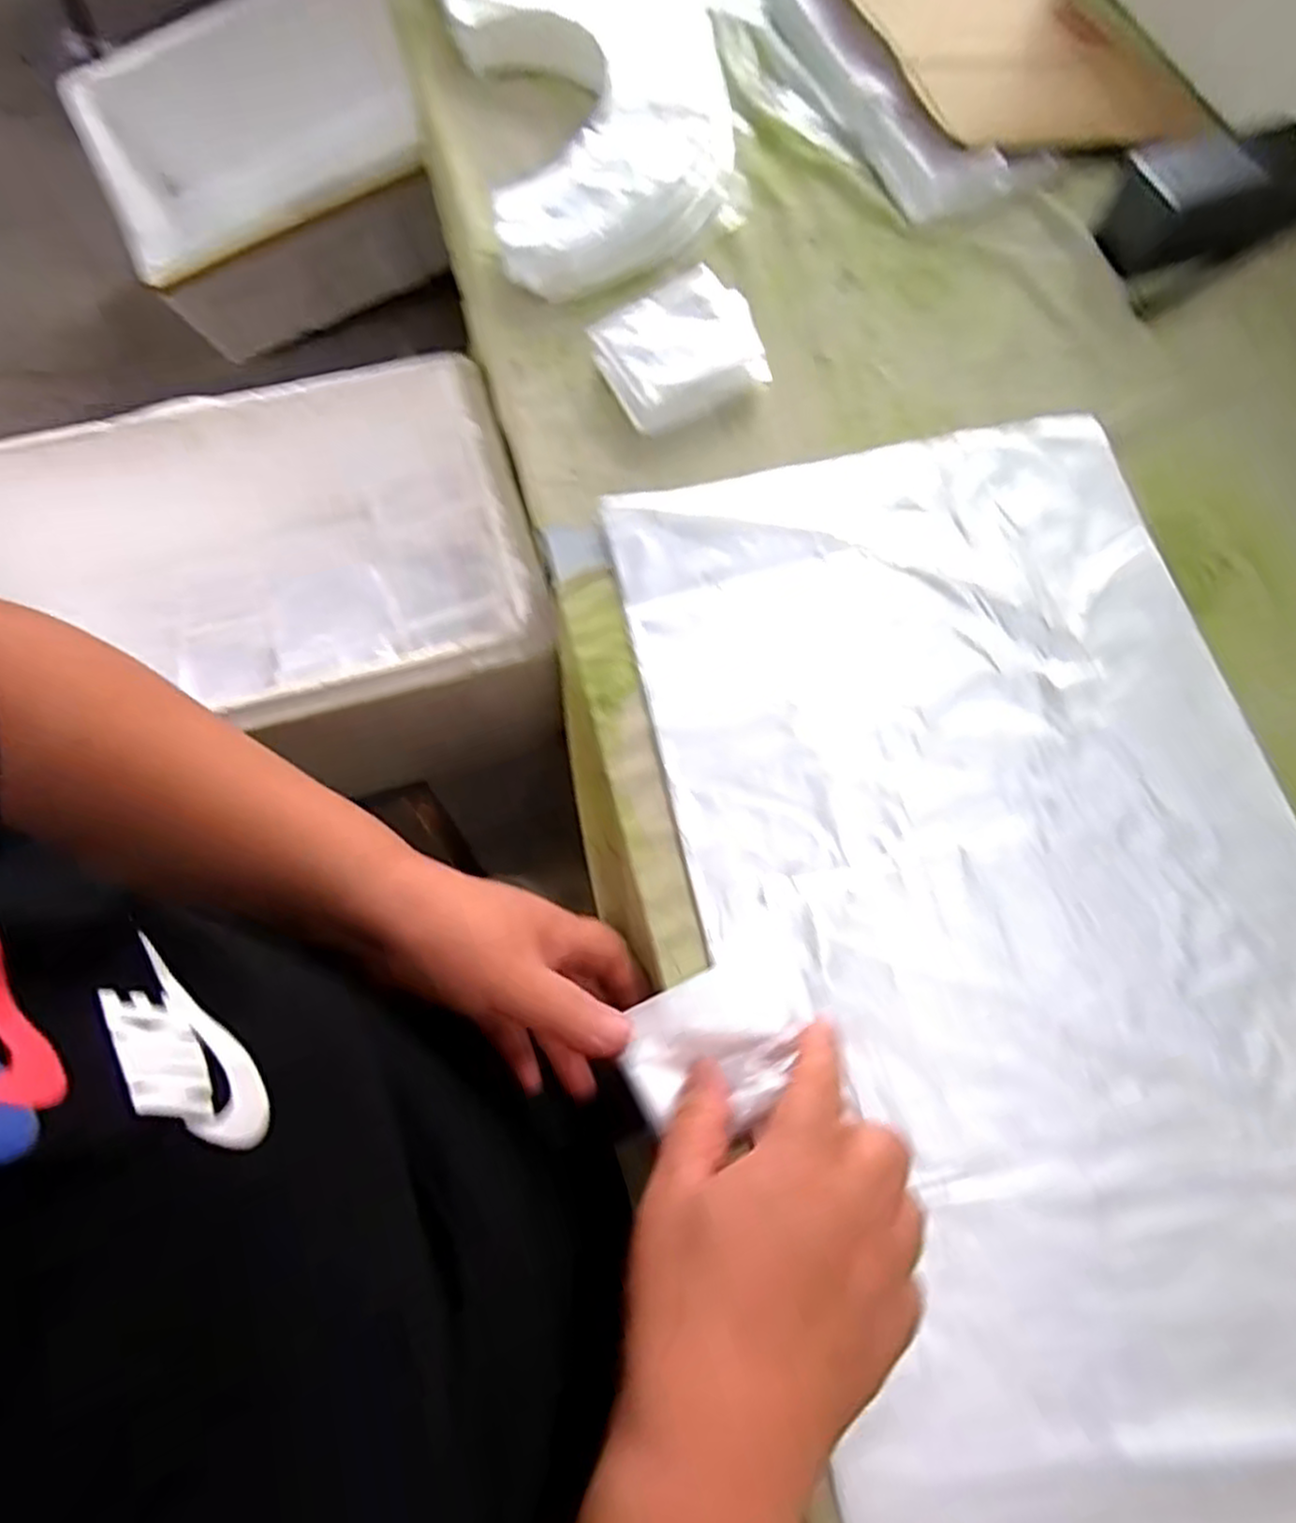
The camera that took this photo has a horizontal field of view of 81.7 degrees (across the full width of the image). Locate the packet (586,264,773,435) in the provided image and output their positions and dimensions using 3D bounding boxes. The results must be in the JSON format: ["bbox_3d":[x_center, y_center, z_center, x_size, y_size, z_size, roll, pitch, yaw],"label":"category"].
[{"bbox_3d":[0.021,-0.257,0.471,0.096,0.033,0.089,-26,72,-8],"label":"packet"}]

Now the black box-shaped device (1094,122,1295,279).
[{"bbox_3d":[0.386,-0.380,0.500,0.145,0.043,0.060,-10,70,-3],"label":"black box-shaped device"}]

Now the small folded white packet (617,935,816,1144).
[{"bbox_3d":[0.036,0.129,0.342,0.091,0.008,0.065,-25,72,-8],"label":"small folded white packet"}]

